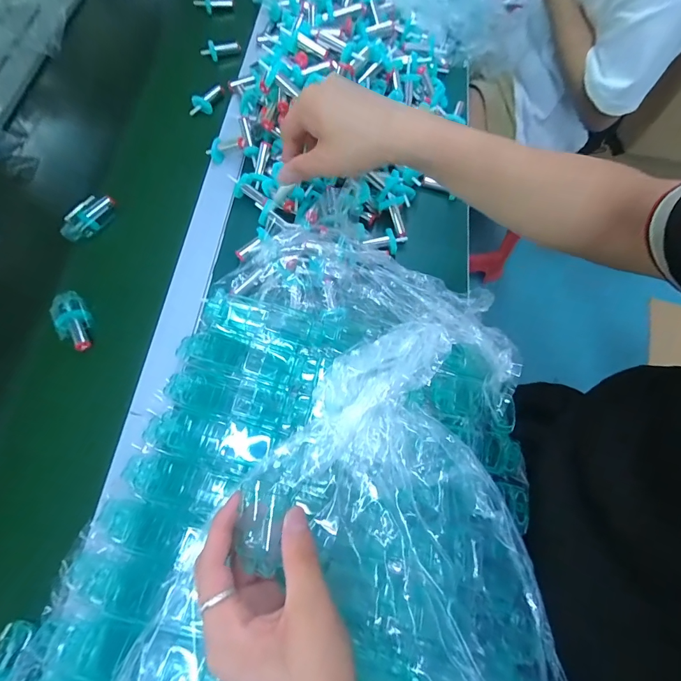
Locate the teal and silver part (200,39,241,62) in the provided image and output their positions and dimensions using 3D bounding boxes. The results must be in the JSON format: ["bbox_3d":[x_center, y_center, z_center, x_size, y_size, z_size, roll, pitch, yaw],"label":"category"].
[{"bbox_3d":[-0.182,-0.442,0.553,0.059,0.021,0.016,-17,71,-8],"label":"teal and silver part"}]

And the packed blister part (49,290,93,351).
[{"bbox_3d":[-0.289,-0.020,0.392,0.034,0.011,0.075,-32,74,-13],"label":"packed blister part"}]

